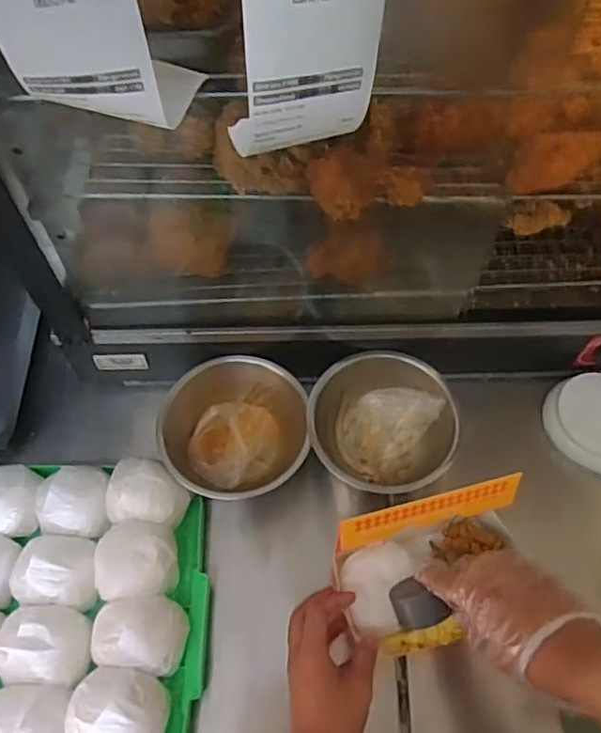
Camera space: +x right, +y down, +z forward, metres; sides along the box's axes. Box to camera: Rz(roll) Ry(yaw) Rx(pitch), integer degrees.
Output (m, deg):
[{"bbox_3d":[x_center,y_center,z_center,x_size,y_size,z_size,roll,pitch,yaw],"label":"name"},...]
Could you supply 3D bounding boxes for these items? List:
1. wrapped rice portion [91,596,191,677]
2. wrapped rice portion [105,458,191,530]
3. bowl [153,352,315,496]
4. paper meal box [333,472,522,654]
[{"bbox_3d":[-0.158,0.261,0.595,0.092,0.045,0.071,7,60,4],"label":"wrapped rice portion"},{"bbox_3d":[-0.166,0.134,0.654,0.095,0.047,0.070,4,60,3],"label":"wrapped rice portion"},{"bbox_3d":[-0.076,0.074,0.708,0.162,0.099,0.153,0,60,0],"label":"bowl"},{"bbox_3d":[0.133,0.202,0.591,0.185,0.146,0.117,-9,61,-5],"label":"paper meal box"}]

